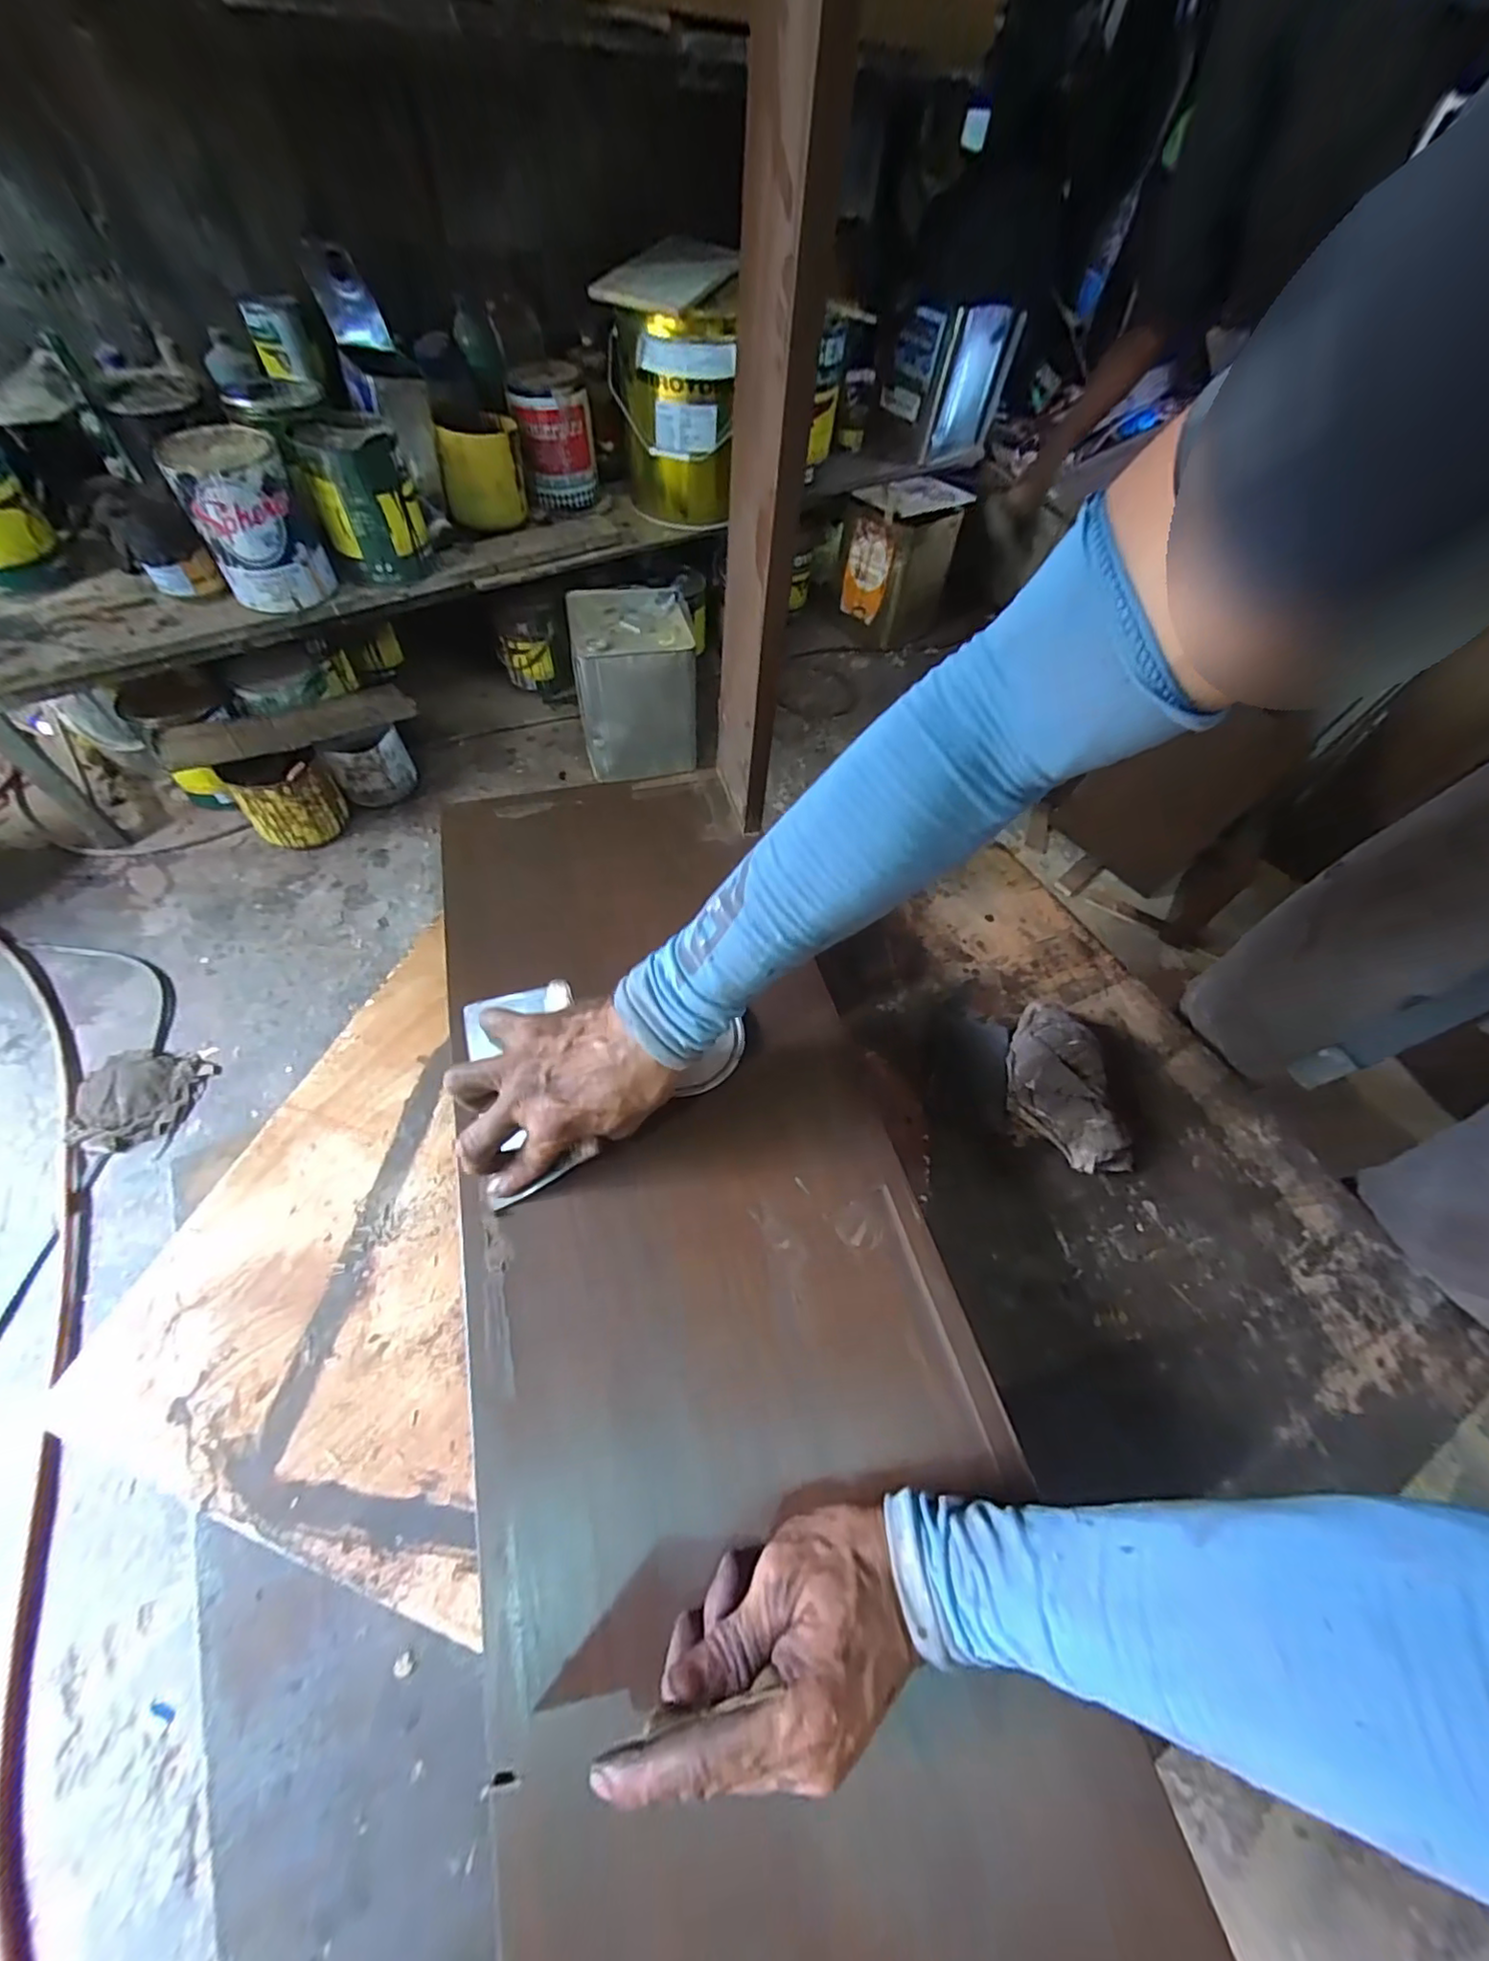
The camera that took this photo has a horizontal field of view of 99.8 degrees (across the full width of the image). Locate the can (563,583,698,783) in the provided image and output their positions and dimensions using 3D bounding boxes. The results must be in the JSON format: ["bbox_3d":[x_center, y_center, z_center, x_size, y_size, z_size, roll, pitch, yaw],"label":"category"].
[{"bbox_3d":[-0.233,-0.622,1.359,0.240,0.308,0.254,-7,58,-9],"label":"can"}]

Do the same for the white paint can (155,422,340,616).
[{"bbox_3d":[-0.804,-0.747,1.024,0.157,0.196,0.170,2,57,-3],"label":"white paint can"}]

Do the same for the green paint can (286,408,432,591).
[{"bbox_3d":[-0.682,-0.865,1.133,0.176,0.197,0.189,-14,60,-14],"label":"green paint can"}]

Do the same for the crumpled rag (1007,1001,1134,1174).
[{"bbox_3d":[0.296,0.098,0.587,0.090,0.047,0.160,-6,58,-9],"label":"crumpled rag"}]

